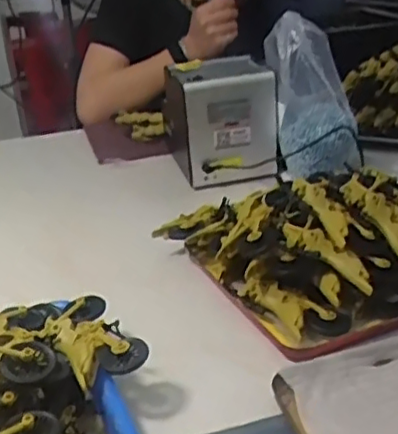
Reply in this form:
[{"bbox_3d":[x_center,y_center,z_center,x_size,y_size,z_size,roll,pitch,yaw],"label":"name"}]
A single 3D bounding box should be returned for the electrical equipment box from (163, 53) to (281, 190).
[{"bbox_3d":[0.027,-0.138,0.888,0.121,0.138,0.149,-11,26,-12],"label":"electrical equipment box"}]

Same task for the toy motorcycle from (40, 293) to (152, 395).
[{"bbox_3d":[-0.088,0.098,0.522,0.058,0.022,0.105,-19,29,-27],"label":"toy motorcycle"}]

